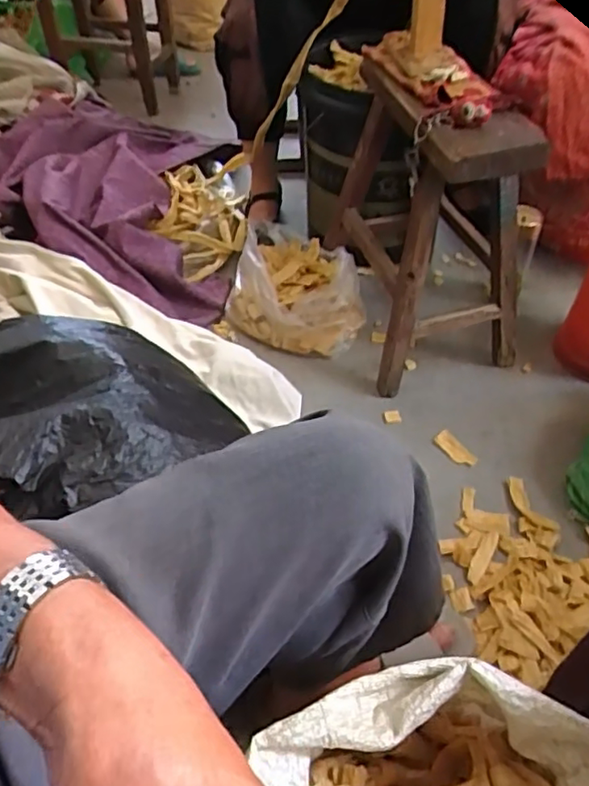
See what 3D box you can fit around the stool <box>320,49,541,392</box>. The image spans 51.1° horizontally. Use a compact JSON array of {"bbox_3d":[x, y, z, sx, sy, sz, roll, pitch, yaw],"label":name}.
[{"bbox_3d":[0.222,-0.300,1.067,0.252,0.424,0.389,-12,48,-11],"label":"stool"}]

